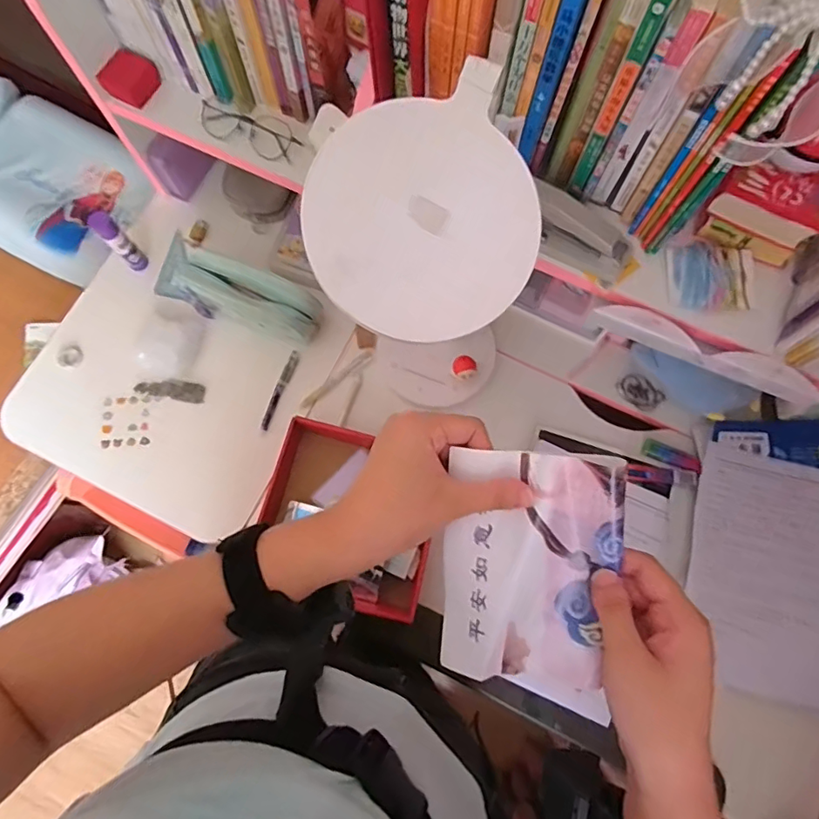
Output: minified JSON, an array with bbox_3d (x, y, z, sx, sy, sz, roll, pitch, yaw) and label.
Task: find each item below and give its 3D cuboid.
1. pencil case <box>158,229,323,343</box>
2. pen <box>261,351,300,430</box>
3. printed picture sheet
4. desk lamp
[{"bbox_3d":[-0.267,-0.178,0.767,0.283,0.085,0.093,27,76,6],"label":"pencil case"},{"bbox_3d":[-0.188,-0.028,0.753,0.014,0.007,0.124,19,76,4],"label":"pen"},{"bbox_3d":[0.070,0.103,0.305,0.098,0.013,0.154,3,100,9],"label":"printed picture sheet"},{"bbox_3d":[0.023,-0.096,0.533,0.147,0.439,0.192,32,77,7],"label":"desk lamp"}]

